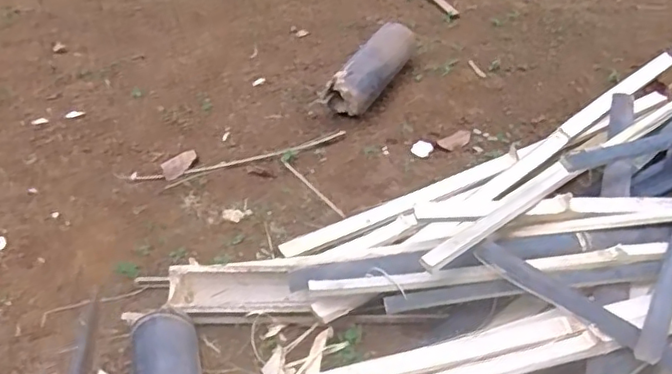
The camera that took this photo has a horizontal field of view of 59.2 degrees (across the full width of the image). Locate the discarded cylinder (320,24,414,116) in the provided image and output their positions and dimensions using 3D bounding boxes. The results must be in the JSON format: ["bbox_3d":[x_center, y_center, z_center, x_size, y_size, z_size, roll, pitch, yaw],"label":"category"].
[{"bbox_3d":[0.088,-0.283,1.416,0.115,0.107,0.329,19,46,26],"label":"discarded cylinder"}]

